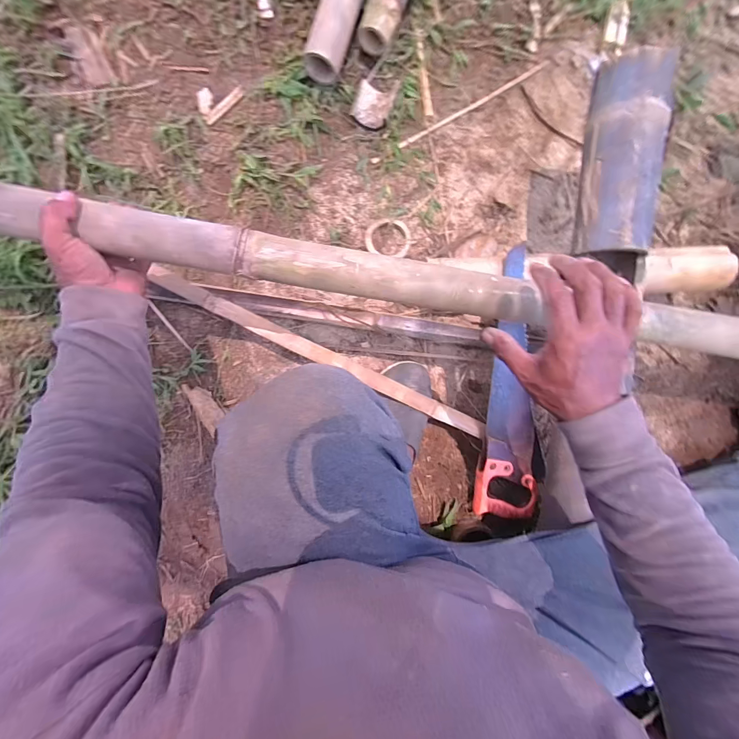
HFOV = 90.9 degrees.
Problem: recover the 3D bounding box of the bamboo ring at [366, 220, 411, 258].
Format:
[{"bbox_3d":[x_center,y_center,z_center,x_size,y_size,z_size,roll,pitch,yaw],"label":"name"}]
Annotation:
[{"bbox_3d":[0.034,-0.235,0.655,0.080,0.017,0.065,3,87,-1],"label":"bamboo ring"}]

